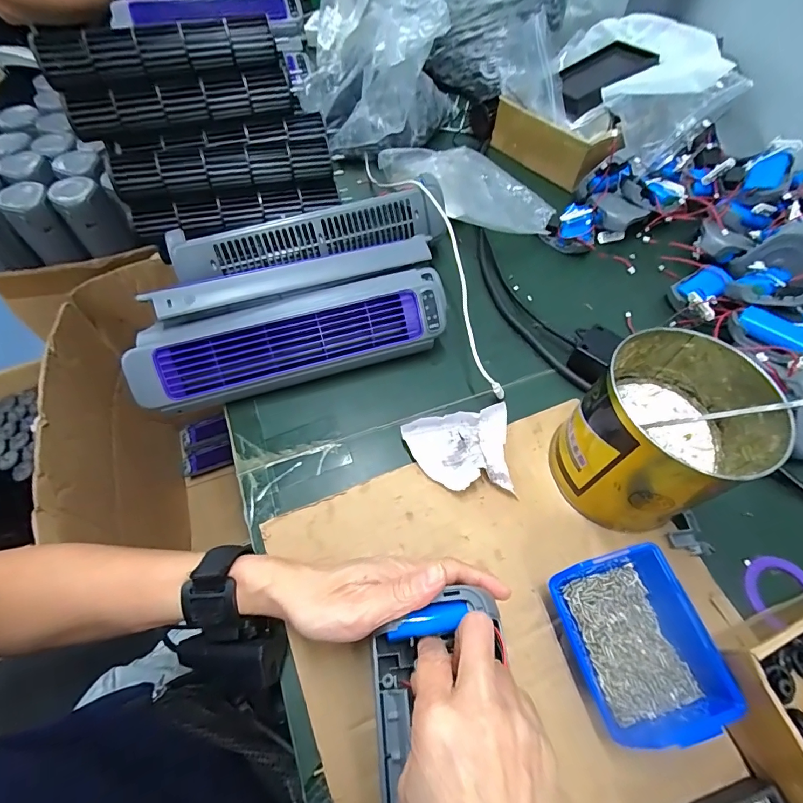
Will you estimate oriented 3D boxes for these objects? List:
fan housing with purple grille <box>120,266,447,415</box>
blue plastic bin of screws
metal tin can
[{"bbox_3d":[-0.105,-0.063,0.433,0.302,0.060,0.086,-17,106,-9],"label":"fan housing with purple grille"},{"bbox_3d":[0.165,0.169,0.301,0.081,0.041,0.109,-12,61,-9],"label":"blue plastic bin of screws"},{"bbox_3d":[0.202,0.027,0.342,0.132,0.110,0.117,-26,64,-16],"label":"metal tin can"}]

